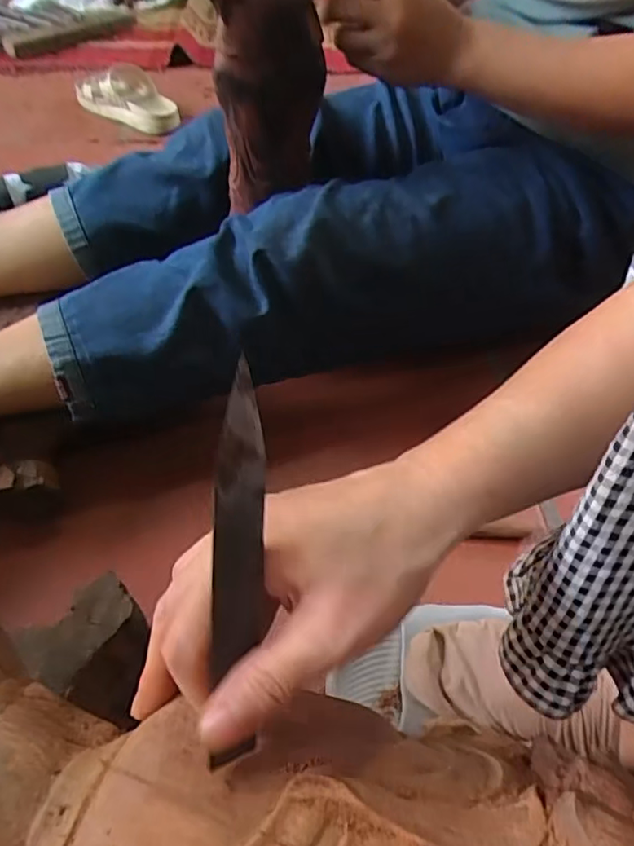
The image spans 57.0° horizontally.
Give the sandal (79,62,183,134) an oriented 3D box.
[{"bbox_3d":[-0.316,-0.549,0.999,0.175,0.065,0.076,29,53,19],"label":"sandal"}]

